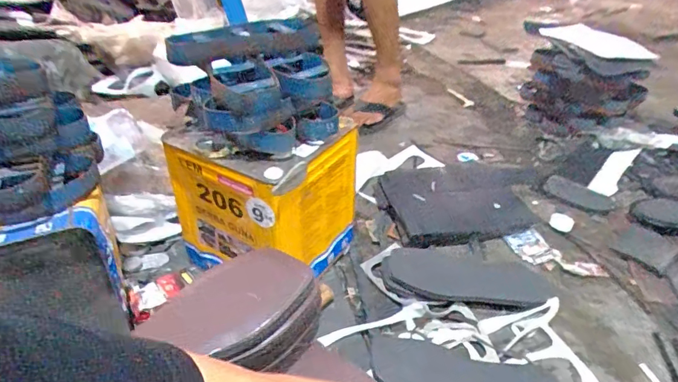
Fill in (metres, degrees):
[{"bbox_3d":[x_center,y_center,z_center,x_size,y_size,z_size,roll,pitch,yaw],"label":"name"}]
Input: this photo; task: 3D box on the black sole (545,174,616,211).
[{"bbox_3d":[0.549,0.007,1.051,0.140,0.016,0.068,25,44,31],"label":"black sole"}]

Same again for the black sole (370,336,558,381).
[{"bbox_3d":[0.179,0.273,0.662,0.266,0.006,0.105,9,31,8],"label":"black sole"}]

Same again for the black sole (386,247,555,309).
[{"bbox_3d":[0.232,0.156,0.826,0.284,0.017,0.116,5,37,9],"label":"black sole"}]

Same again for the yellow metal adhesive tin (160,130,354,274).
[{"bbox_3d":[-0.128,0.003,0.792,0.253,0.233,0.215,20,39,25],"label":"yellow metal adhesive tin"}]

